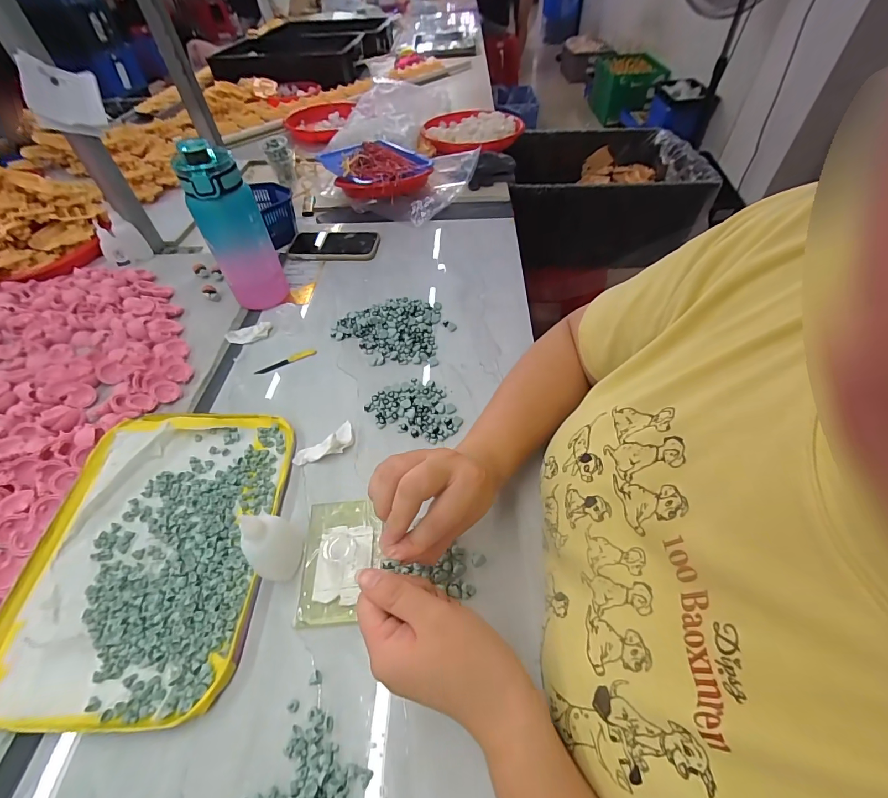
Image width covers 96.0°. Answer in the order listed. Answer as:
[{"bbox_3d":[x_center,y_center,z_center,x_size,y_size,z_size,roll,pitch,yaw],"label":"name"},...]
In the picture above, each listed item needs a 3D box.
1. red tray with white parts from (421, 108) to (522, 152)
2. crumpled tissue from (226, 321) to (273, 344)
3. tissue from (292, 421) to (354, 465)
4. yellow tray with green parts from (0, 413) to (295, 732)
[{"bbox_3d":[0.064,-0.666,0.988,0.239,0.042,0.247,28,54,21],"label":"red tray with white parts"},{"bbox_3d":[-0.272,-0.091,0.560,0.062,0.011,0.028,-15,51,-14],"label":"crumpled tissue"},{"bbox_3d":[-0.128,0.049,0.428,0.067,0.025,0.026,-26,55,-22],"label":"tissue"},{"bbox_3d":[-0.268,0.128,0.370,0.208,0.017,0.271,-1,50,-2],"label":"yellow tray with green parts"}]

